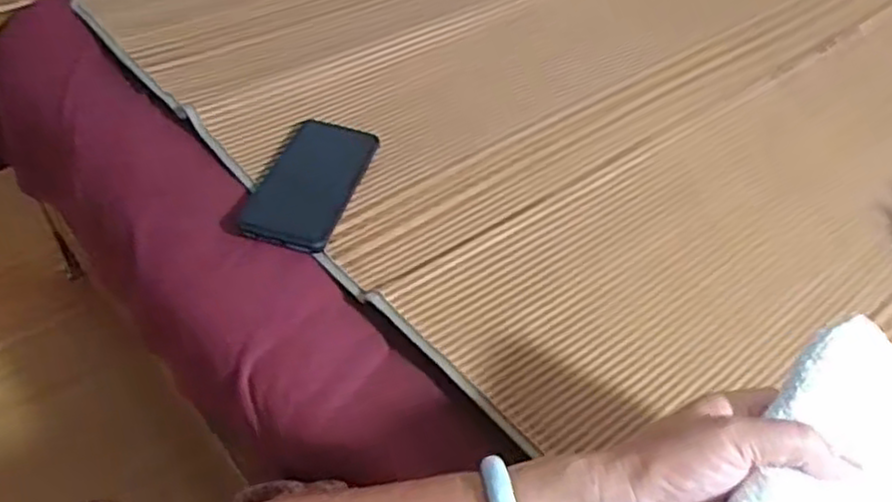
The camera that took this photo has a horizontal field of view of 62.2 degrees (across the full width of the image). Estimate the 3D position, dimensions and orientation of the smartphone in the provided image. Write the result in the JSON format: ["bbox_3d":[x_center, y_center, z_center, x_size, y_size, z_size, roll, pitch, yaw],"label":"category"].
[{"bbox_3d":[-0.121,-0.064,0.671,0.082,0.011,0.157,14,48,8],"label":"smartphone"}]

